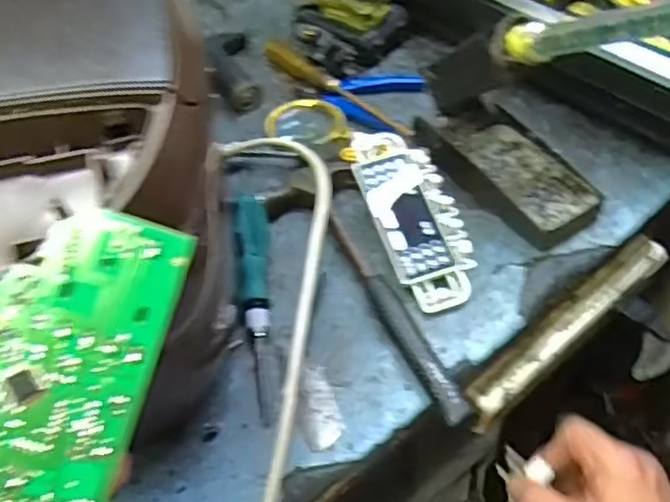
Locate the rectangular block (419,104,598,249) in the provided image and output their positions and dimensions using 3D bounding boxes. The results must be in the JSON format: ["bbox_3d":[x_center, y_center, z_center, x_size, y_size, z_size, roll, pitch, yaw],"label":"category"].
[{"bbox_3d":[0.140,-0.068,0.560,0.072,0.032,0.149,-28,53,-20],"label":"rectangular block"}]

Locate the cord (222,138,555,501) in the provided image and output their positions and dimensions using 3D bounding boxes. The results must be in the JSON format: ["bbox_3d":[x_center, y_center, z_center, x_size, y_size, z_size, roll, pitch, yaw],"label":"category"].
[{"bbox_3d":[0.031,0.133,0.539,0.222,0.275,0.434,-3,49,1],"label":"cord"}]

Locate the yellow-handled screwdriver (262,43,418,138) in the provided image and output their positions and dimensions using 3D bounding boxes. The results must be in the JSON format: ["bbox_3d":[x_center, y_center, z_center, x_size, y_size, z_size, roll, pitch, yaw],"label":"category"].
[{"bbox_3d":[0.001,-0.154,0.652,0.019,0.025,0.206,-33,55,-23],"label":"yellow-handled screwdriver"}]

